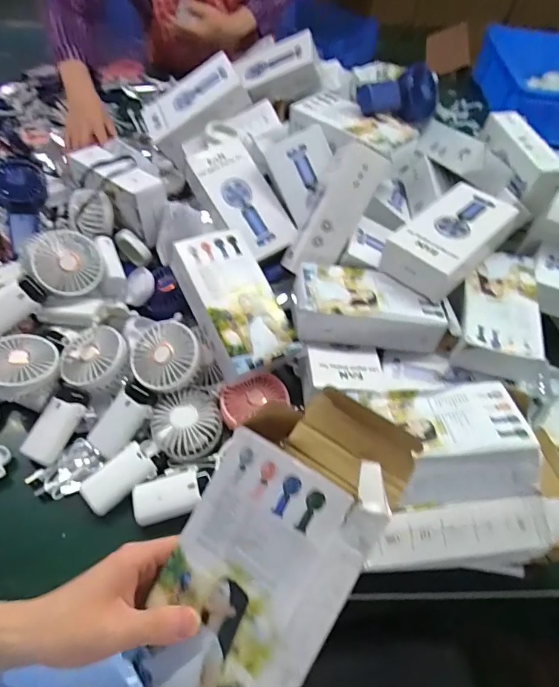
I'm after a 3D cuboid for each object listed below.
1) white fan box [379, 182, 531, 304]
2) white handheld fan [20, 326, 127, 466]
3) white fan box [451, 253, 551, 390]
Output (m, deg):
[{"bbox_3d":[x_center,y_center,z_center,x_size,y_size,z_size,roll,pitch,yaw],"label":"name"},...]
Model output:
[{"bbox_3d":[0.243,-0.149,0.634,0.196,0.054,0.103,-36,63,-25],"label":"white fan box"},{"bbox_3d":[-0.262,0.065,0.583,0.075,0.045,0.188,22,73,12],"label":"white handheld fan"},{"bbox_3d":[0.307,-0.045,0.630,0.108,0.052,0.196,15,54,7],"label":"white fan box"}]

